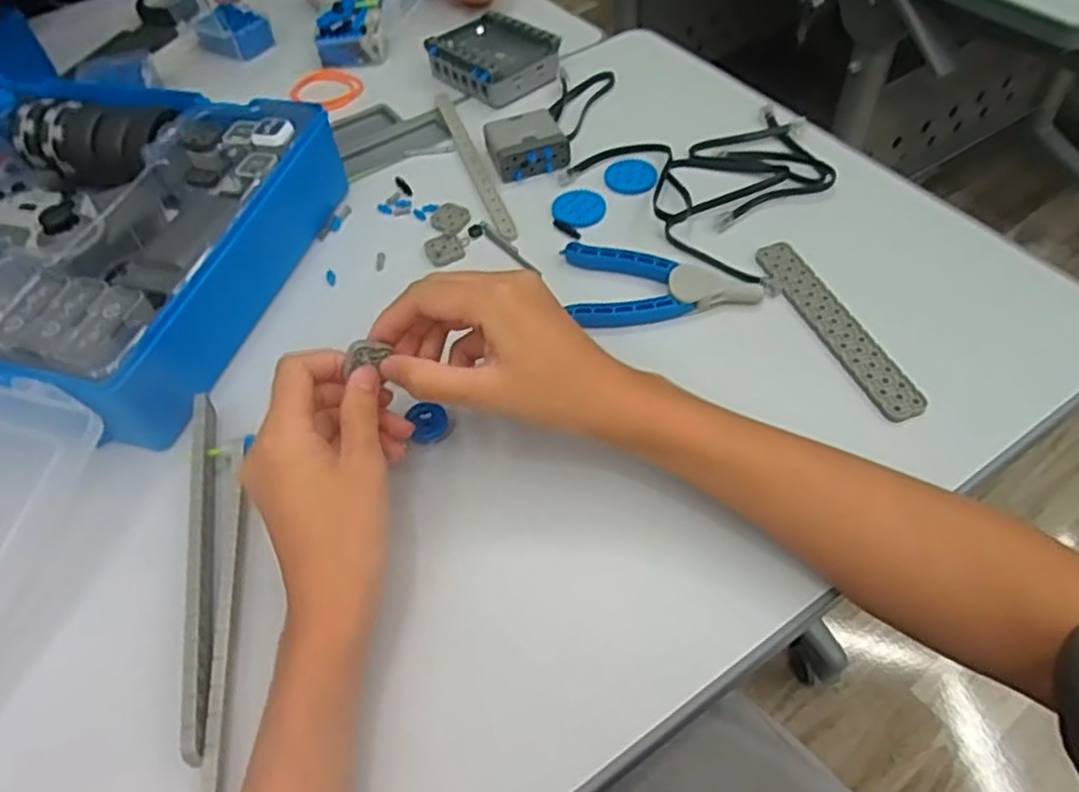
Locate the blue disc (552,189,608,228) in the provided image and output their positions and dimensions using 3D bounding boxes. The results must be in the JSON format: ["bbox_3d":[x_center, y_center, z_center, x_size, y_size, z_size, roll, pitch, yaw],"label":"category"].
[{"bbox_3d":[0.030,-0.140,0.536,0.036,0.006,0.036,-2,52,3],"label":"blue disc"}]

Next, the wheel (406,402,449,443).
[{"bbox_3d":[-0.063,0.015,0.417,0.020,0.011,0.020,-2,52,3],"label":"wheel"}]

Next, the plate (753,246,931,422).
[{"bbox_3d":[0.184,-0.046,0.451,0.026,0.004,0.149,-19,53,-10],"label":"plate"}]

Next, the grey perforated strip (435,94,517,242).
[{"bbox_3d":[-0.052,-0.186,0.568,0.014,0.009,0.187,-17,53,-8],"label":"grey perforated strip"}]

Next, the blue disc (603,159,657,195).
[{"bbox_3d":[0.069,-0.167,0.547,0.039,0.004,0.039,-2,52,3],"label":"blue disc"}]

